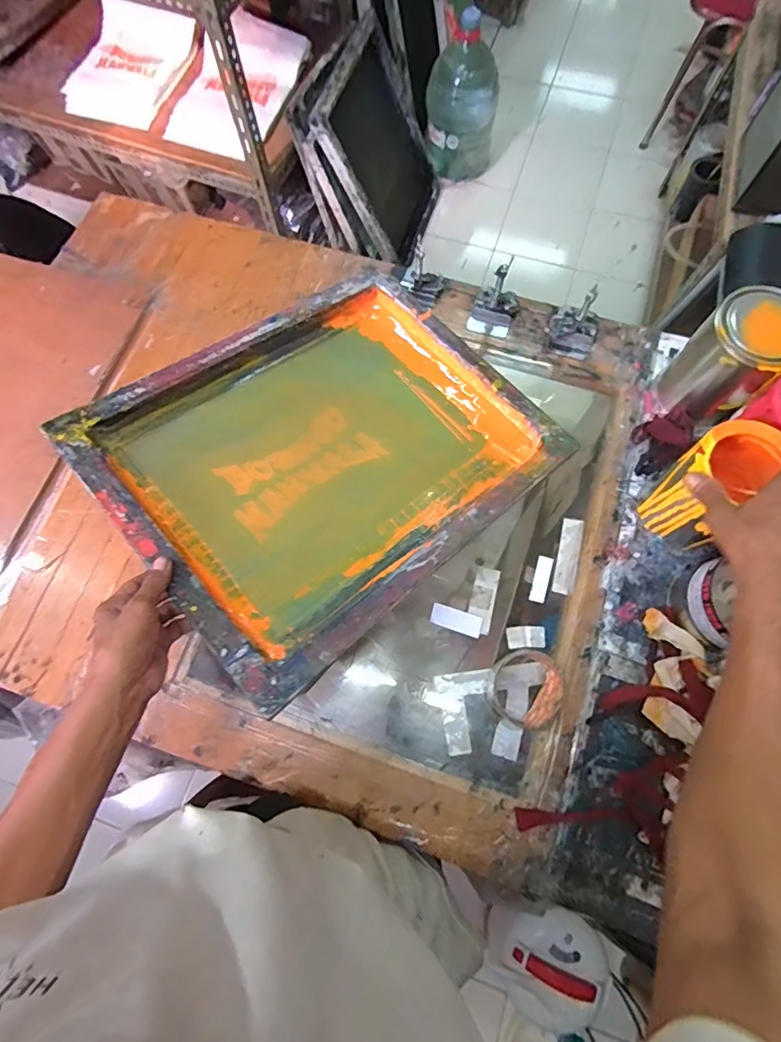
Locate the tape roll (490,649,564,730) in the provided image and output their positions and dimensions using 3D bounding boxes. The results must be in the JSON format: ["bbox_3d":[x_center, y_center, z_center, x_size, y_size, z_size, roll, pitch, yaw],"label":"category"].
[{"bbox_3d":[0.159,0.194,0.573,0.079,0.037,0.086,23,75,8],"label":"tape roll"}]

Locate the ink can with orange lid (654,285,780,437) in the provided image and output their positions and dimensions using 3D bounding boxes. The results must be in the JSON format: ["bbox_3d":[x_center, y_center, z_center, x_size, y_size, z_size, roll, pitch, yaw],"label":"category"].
[{"bbox_3d":[0.425,-0.199,0.622,0.105,0.146,0.109,42,78,12],"label":"ink can with orange lid"}]

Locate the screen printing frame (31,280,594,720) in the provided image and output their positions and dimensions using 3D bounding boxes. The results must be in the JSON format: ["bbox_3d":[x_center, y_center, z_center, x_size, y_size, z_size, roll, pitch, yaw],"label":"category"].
[{"bbox_3d":[-0.070,-0.091,0.605,0.487,0.038,0.390,-38,76,-23],"label":"screen printing frame"}]

